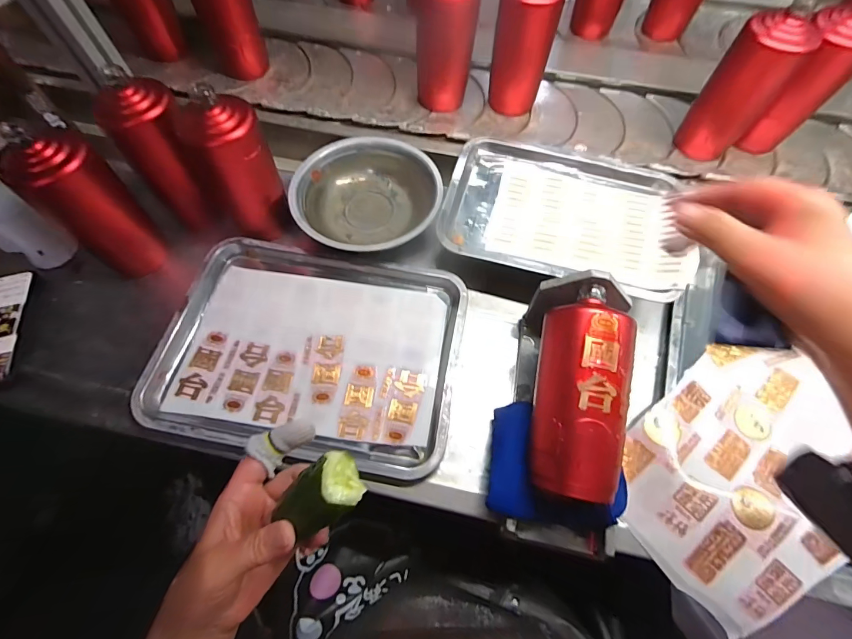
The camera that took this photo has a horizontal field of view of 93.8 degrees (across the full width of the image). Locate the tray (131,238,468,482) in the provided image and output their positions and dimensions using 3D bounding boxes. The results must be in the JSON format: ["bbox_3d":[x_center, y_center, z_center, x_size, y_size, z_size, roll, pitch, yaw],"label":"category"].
[{"bbox_3d":[-0.132,0.028,0.479,0.342,0.032,0.256,10,67,5],"label":"tray"}]

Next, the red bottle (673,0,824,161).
[{"bbox_3d":[0.435,-0.317,0.551,0.085,0.192,0.073,40,72,16],"label":"red bottle"}]

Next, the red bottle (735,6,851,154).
[{"bbox_3d":[0.513,-0.318,0.543,0.079,0.184,0.061,16,67,7],"label":"red bottle"}]

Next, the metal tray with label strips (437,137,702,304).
[{"bbox_3d":[0.180,-0.144,0.516,0.301,0.033,0.205,14,67,7],"label":"metal tray with label strips"}]

